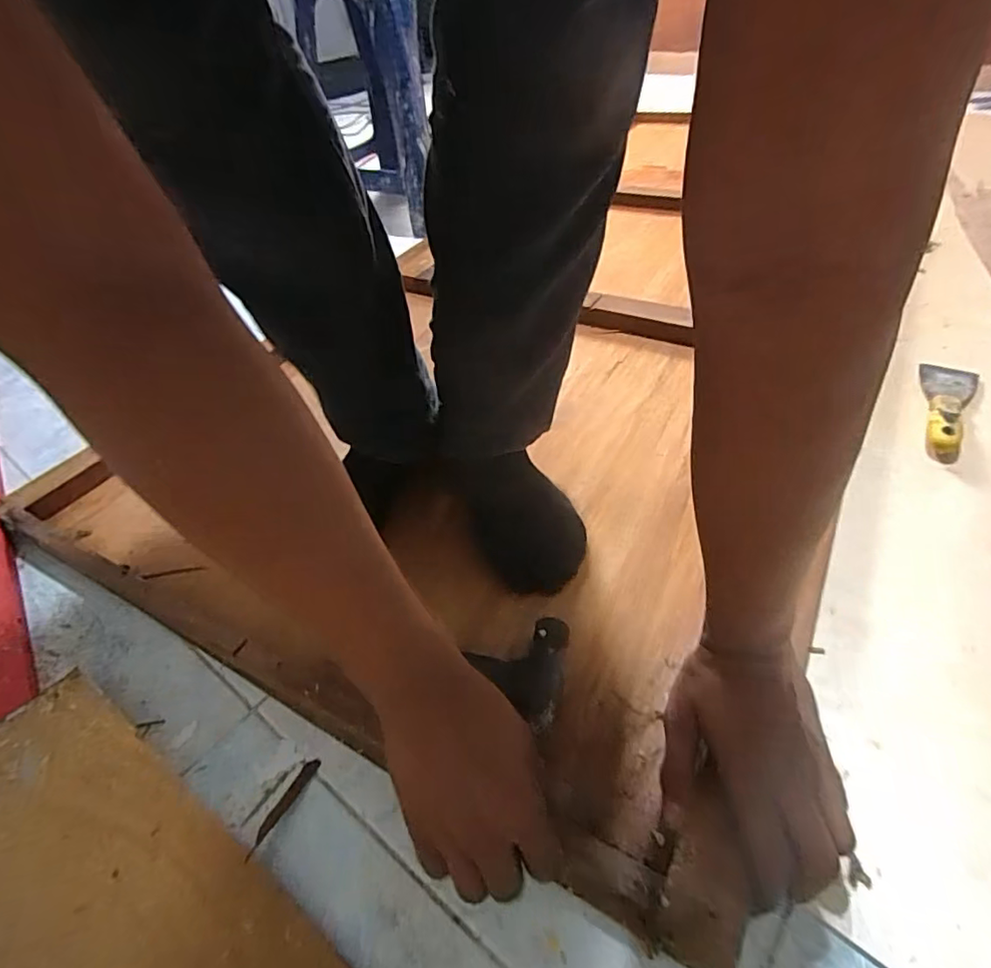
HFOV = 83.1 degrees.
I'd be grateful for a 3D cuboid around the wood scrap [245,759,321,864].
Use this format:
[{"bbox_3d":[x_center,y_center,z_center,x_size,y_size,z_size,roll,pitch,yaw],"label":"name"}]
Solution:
[{"bbox_3d":[-0.156,0.237,0.412,0.012,0.009,0.075,12,30,18],"label":"wood scrap"}]

